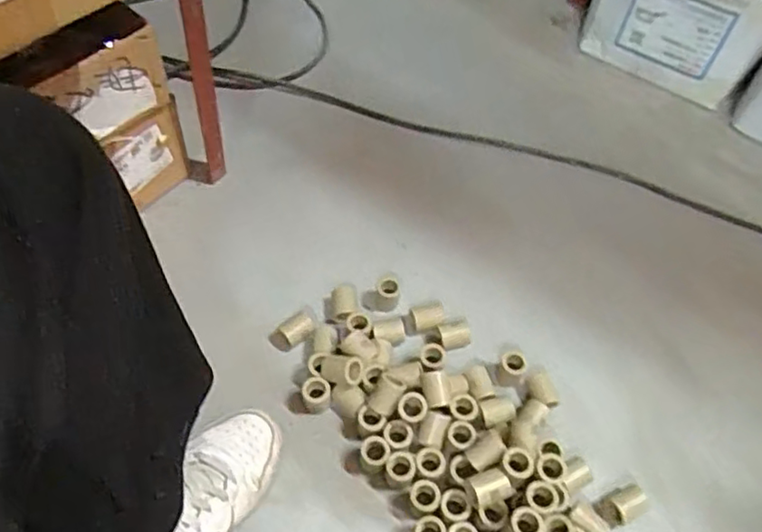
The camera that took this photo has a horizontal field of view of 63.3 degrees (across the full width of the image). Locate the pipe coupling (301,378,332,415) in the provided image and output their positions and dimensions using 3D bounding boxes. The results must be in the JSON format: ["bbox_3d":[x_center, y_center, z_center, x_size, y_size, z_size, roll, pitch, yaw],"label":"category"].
[{"bbox_3d":[-0.067,0.134,0.640,0.028,0.030,0.026,-14,58,-16],"label":"pipe coupling"}]

